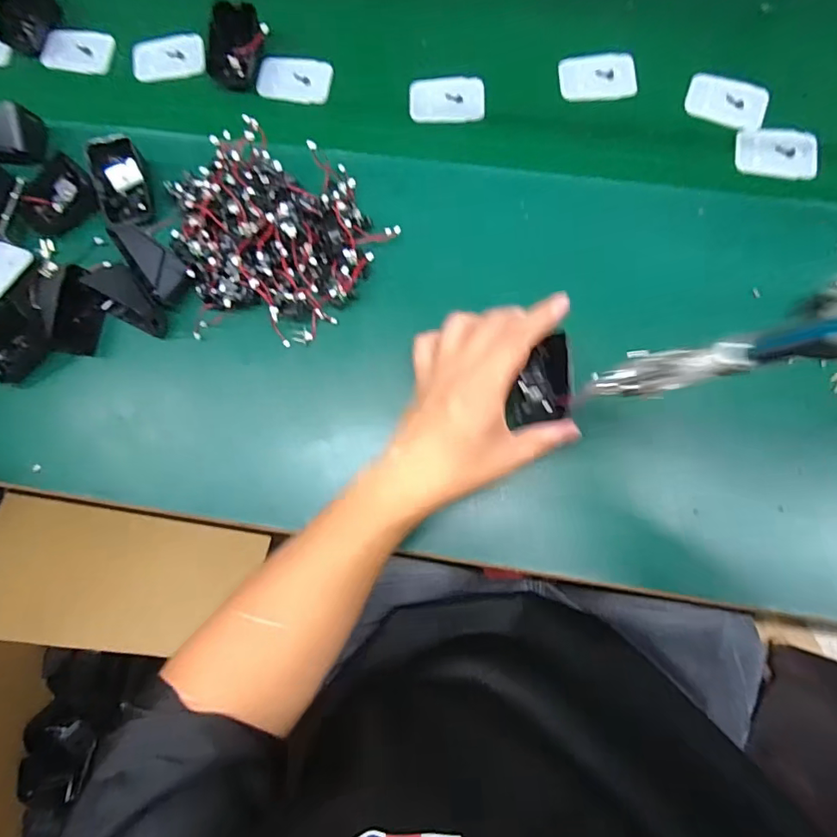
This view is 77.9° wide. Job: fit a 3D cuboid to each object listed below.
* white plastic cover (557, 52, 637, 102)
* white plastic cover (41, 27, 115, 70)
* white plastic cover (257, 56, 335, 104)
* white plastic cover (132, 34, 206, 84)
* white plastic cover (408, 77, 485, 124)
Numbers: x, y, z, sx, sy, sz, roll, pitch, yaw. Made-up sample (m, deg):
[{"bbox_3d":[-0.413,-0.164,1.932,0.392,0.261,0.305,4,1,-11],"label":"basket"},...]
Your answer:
[{"bbox_3d":[0.169,-0.320,0.486,0.069,0.004,0.049,-6,80,2],"label":"white plastic cover"},{"bbox_3d":[-0.343,-0.372,0.523,0.067,0.005,0.041,3,87,-5],"label":"white plastic cover"},{"bbox_3d":[-0.120,-0.329,0.504,0.070,0.010,0.044,3,81,3],"label":"white plastic cover"},{"bbox_3d":[-0.248,-0.359,0.516,0.072,0.010,0.040,-10,80,1],"label":"white plastic cover"},{"bbox_3d":[0.027,-0.305,0.494,0.070,0.004,0.047,-2,80,2],"label":"white plastic cover"}]

